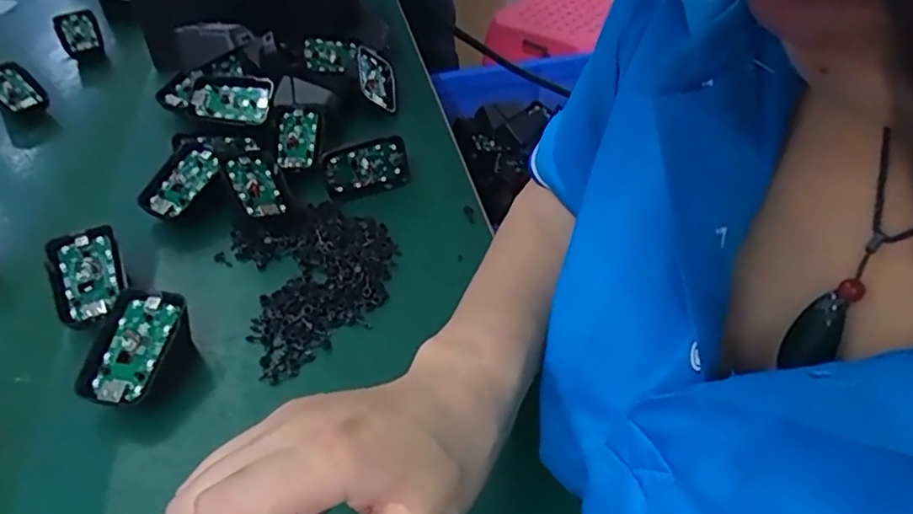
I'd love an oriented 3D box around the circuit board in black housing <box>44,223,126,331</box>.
[{"bbox_3d":[-0.238,0.013,0.406,0.041,0.015,0.070,-20,64,-21],"label":"circuit board in black housing"}]

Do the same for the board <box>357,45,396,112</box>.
[{"bbox_3d":[-0.081,-0.181,0.629,0.043,0.007,0.082,21,47,-37],"label":"board"}]

